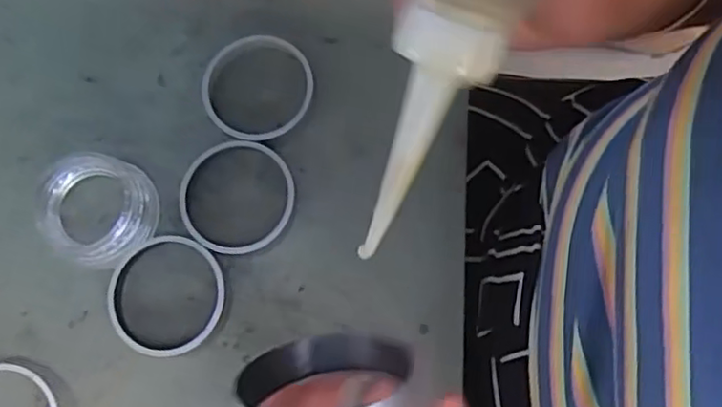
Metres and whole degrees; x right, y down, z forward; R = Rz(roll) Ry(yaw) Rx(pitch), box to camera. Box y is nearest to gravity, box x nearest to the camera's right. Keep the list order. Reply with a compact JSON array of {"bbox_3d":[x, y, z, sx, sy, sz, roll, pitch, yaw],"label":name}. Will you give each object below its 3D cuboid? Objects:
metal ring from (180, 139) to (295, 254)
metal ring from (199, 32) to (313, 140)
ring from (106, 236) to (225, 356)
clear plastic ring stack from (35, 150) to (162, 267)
[{"bbox_3d":[-0.074,-0.003,0.392,0.069,0.017,0.069,0,77,2],"label":"metal ring"},{"bbox_3d":[-0.064,-0.070,0.406,0.069,0.019,0.067,0,77,2],"label":"metal ring"},{"bbox_3d":[-0.113,0.054,0.380,0.066,0.020,0.067,0,77,2],"label":"ring"},{"bbox_3d":[-0.159,0.001,0.392,0.067,0.025,0.071,1,77,2],"label":"clear plastic ring stack"}]

